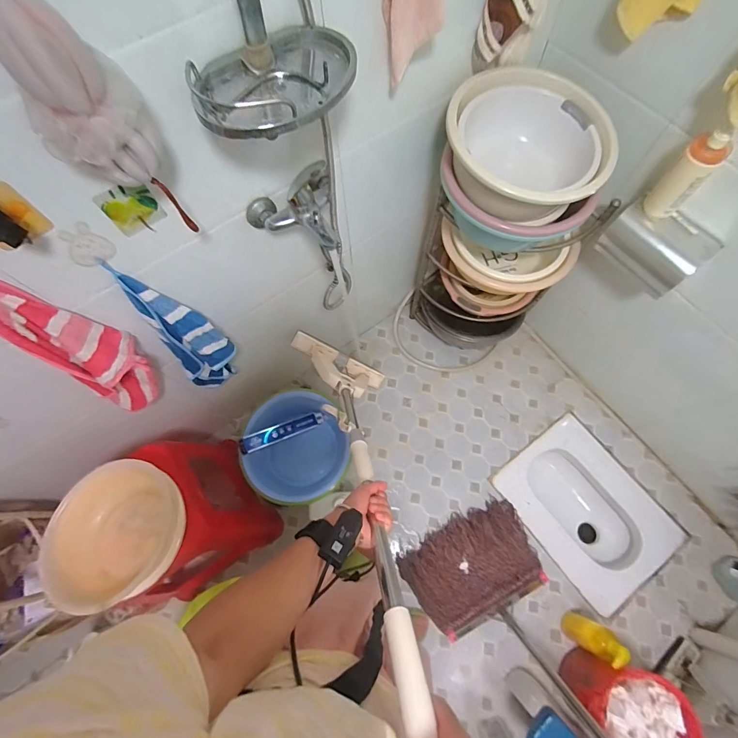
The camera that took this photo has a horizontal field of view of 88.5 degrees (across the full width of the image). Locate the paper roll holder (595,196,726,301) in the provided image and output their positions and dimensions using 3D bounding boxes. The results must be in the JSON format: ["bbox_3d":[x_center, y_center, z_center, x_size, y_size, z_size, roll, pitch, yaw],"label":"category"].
[{"bbox_3d":[0.660,-0.285,0.880,0.122,0.112,0.196,-34,73,-10],"label":"paper roll holder"}]

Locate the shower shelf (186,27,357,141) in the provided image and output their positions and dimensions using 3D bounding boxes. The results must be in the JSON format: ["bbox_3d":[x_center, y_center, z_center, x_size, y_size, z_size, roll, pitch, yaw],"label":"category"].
[{"bbox_3d":[-0.123,-0.384,0.517,0.220,0.063,0.130,-29,72,-9],"label":"shower shelf"}]

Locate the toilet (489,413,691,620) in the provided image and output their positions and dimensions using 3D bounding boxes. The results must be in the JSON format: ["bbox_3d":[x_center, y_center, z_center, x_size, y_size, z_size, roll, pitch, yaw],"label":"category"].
[{"bbox_3d":[0.763,0.494,1.355,0.405,0.158,0.542,-36,73,-11],"label":"toilet"}]

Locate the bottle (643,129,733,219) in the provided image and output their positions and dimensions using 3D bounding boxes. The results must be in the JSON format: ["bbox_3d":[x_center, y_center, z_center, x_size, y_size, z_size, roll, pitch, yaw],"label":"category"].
[{"bbox_3d":[0.651,-0.393,0.775,0.069,0.208,0.076,41,76,15],"label":"bottle"}]

